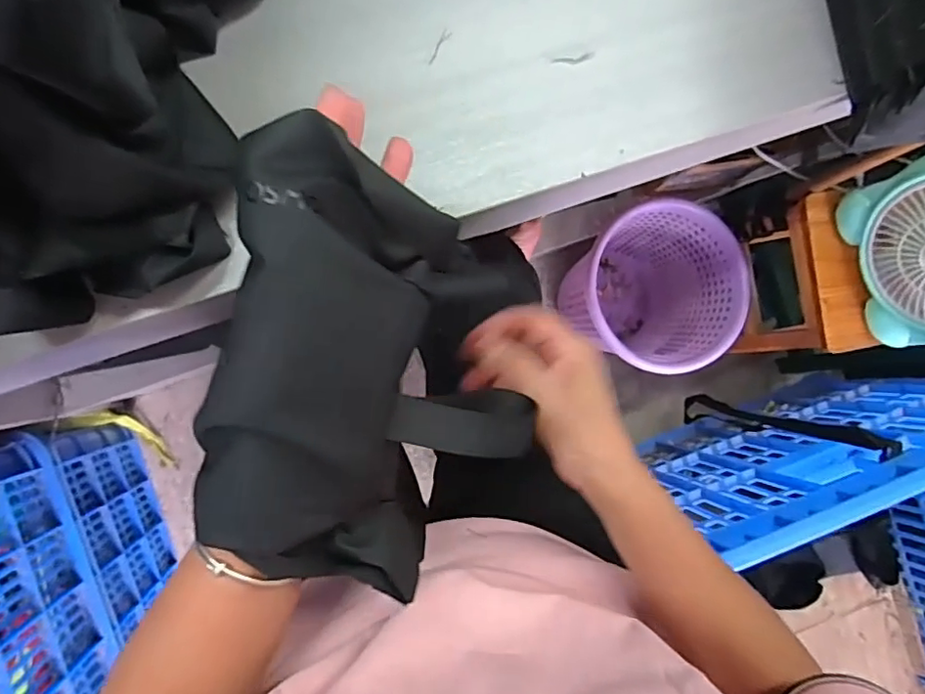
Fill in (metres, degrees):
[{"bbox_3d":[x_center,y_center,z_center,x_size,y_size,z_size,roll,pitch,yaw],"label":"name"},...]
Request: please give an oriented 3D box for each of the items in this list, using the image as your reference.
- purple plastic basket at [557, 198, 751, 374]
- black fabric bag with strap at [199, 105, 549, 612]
[{"bbox_3d":[0.315,-0.099,1.065,0.263,0.290,0.272,8,88,-10],"label":"purple plastic basket"},{"bbox_3d":[-0.039,0.023,0.284,0.155,0.086,0.198,15,87,-9],"label":"black fabric bag with strap"}]

